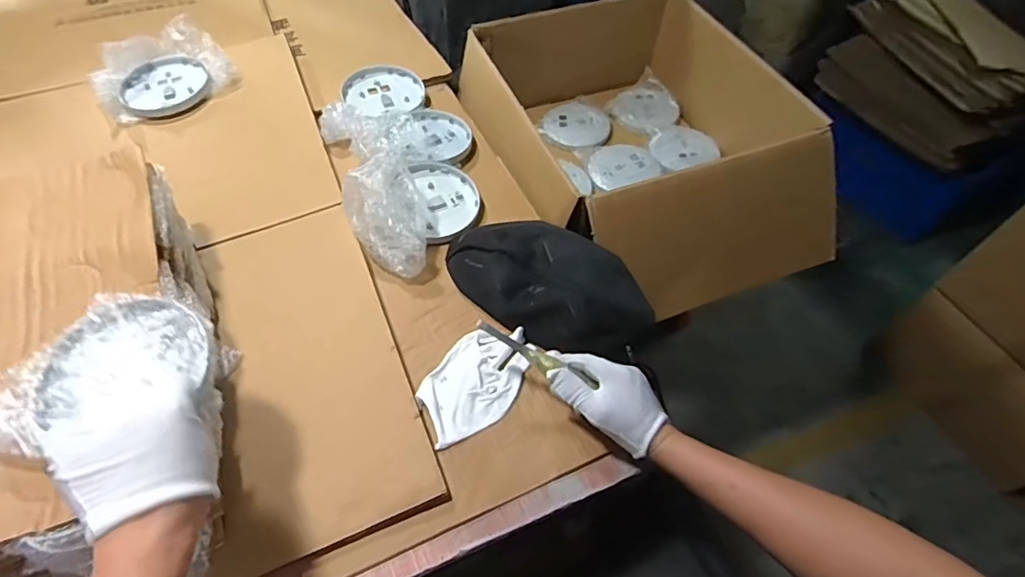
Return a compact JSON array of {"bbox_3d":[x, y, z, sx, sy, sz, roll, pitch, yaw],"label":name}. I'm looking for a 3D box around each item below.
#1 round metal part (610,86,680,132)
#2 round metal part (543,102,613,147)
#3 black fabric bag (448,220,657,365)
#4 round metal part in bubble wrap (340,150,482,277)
[{"bbox_3d":[0.291,-0.381,1.126,0.140,0.020,0.140,1,53,-1],"label":"round metal part"},{"bbox_3d":[0.135,-0.337,1.093,0.122,0.025,0.133,1,53,-1],"label":"round metal part"},{"bbox_3d":[0.044,-0.014,0.656,0.271,0.075,0.143,28,58,18],"label":"black fabric bag"},{"bbox_3d":[-0.132,-0.128,0.715,0.131,0.098,0.198,25,57,17],"label":"round metal part in bubble wrap"}]

